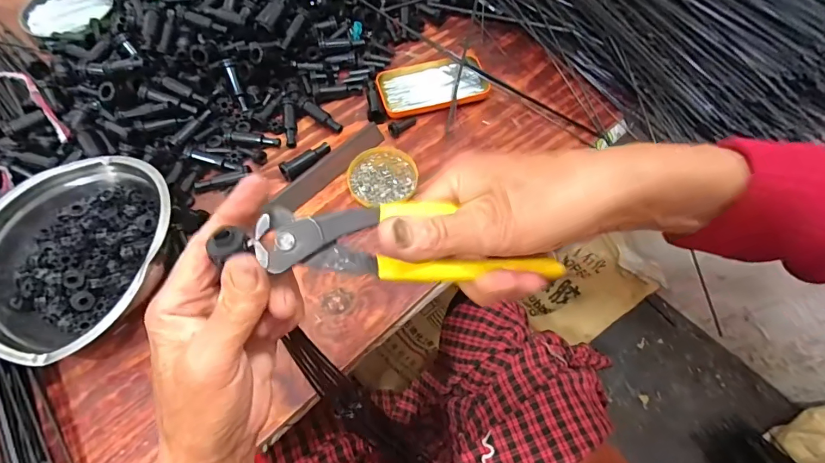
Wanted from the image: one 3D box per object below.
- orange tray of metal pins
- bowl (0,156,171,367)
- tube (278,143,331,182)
[{"bbox_3d":[0.026,-0.204,0.580,0.143,0.018,0.086,-15,62,-7],"label":"orange tray of metal pins"},{"bbox_3d":[-0.347,0.016,0.439,0.178,0.060,0.205,27,65,15],"label":"bowl"},{"bbox_3d":[-0.129,-0.089,0.520,0.067,0.017,0.020,-40,67,-19],"label":"tube"}]

